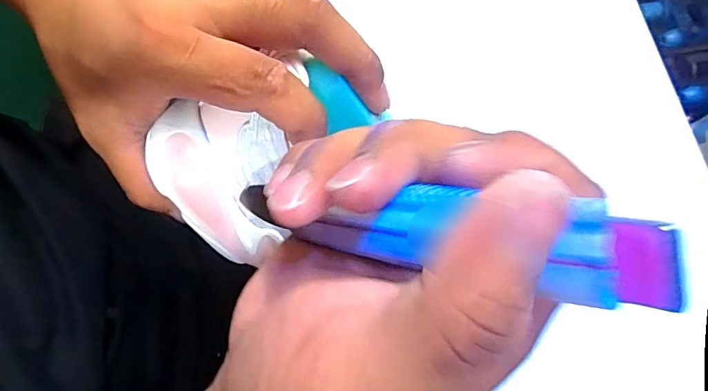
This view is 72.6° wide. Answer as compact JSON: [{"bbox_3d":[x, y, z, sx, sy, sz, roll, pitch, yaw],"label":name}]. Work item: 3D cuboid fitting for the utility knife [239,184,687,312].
[{"bbox_3d":[0.010,0.012,0.153,0.163,0.031,0.015,5,59,49],"label":"utility knife"}]

